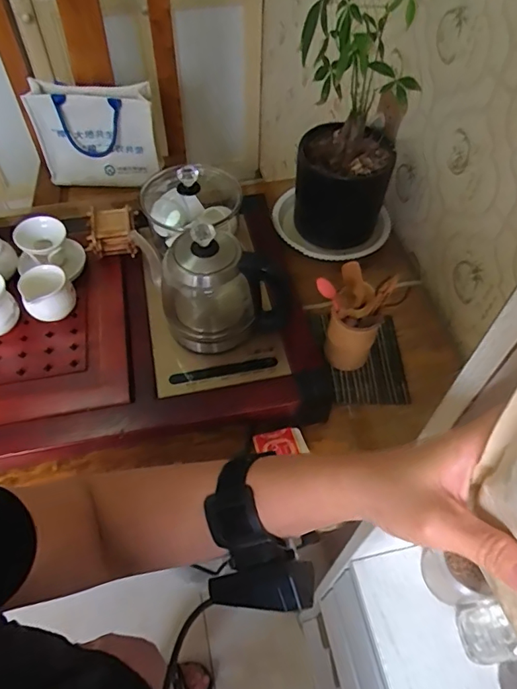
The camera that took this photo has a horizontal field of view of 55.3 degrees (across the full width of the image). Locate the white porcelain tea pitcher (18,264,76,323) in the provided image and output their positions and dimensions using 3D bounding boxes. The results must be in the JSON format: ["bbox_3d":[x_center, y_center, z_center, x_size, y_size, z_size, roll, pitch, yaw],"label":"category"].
[{"bbox_3d":[-0.321,-0.077,0.759,0.074,0.059,0.070,-24,59,-17],"label":"white porcelain tea pitcher"}]

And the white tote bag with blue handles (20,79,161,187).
[{"bbox_3d":[-0.453,-0.568,1.382,0.327,0.276,0.063,-3,55,-4],"label":"white tote bag with blue handles"}]

